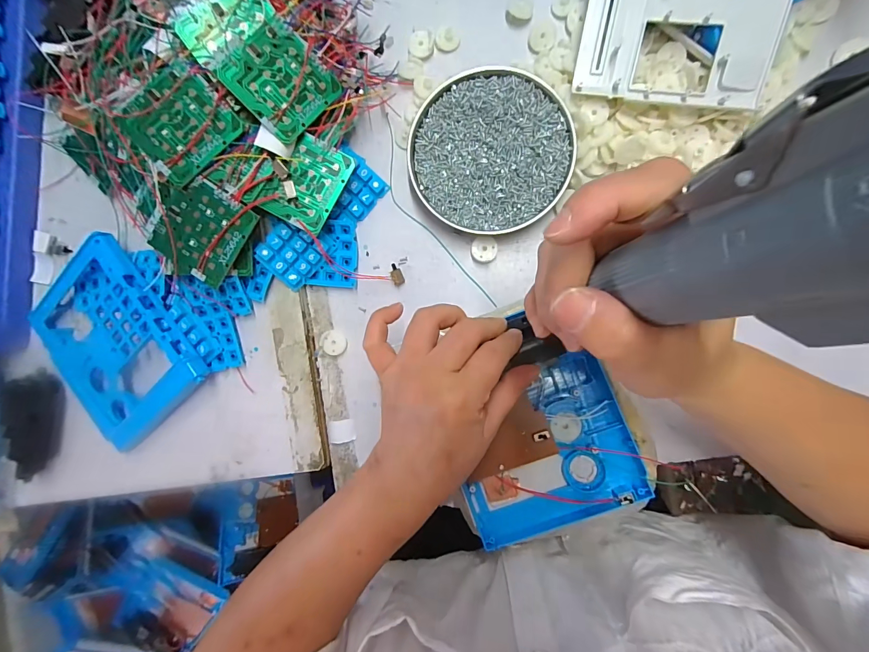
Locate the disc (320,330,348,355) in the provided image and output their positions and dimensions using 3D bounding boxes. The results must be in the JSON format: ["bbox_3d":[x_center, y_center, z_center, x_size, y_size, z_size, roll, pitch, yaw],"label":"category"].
[{"bbox_3d":[-0.093,0.015,0.347,0.023,0.004,0.023,1,85,-13],"label":"disc"}]

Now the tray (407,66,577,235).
[{"bbox_3d":[0.049,-0.149,0.327,0.134,0.025,0.130,0,91,6],"label":"tray"}]

